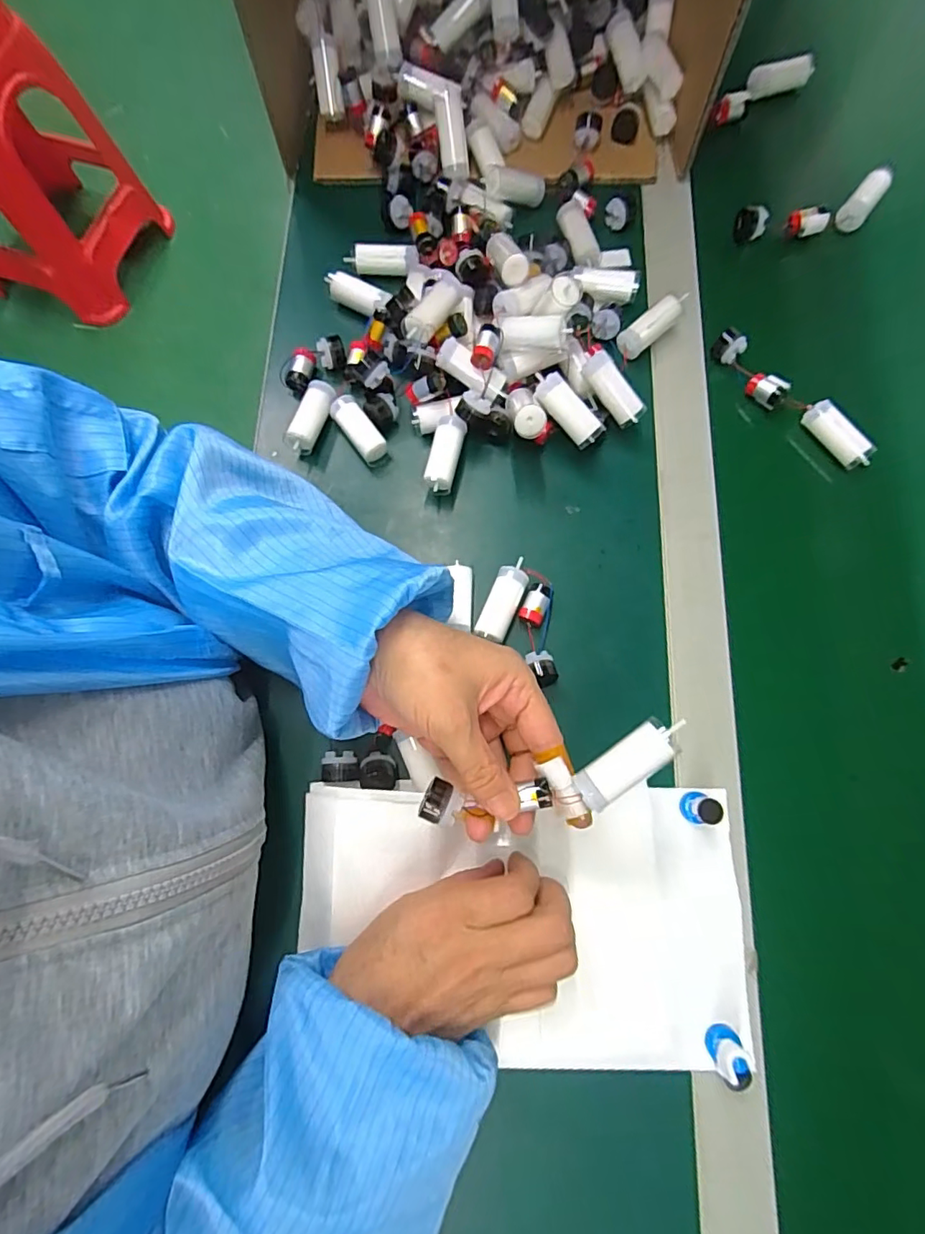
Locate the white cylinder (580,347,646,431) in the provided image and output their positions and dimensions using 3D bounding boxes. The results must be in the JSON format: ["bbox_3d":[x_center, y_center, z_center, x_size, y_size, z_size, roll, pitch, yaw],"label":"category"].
[{"bbox_3d":[0.106,-0.159,0.377,0.017,0.017,0.053,-41,100,-8],"label":"white cylinder"}]

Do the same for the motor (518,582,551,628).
[{"bbox_3d":[0.049,-0.008,0.361,0.016,0.013,0.028,19,77,5],"label":"motor"}]

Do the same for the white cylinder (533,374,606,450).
[{"bbox_3d":[0.071,-0.141,0.365,0.018,0.016,0.056,-45,97,-9],"label":"white cylinder"}]

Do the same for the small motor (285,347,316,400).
[{"bbox_3d":[-0.120,-0.181,0.401,0.017,0.014,0.035,18,99,5],"label":"small motor"}]

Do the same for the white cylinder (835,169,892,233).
[{"bbox_3d":[0.329,-0.340,0.442,0.020,0.022,0.050,40,80,10],"label":"white cylinder"}]

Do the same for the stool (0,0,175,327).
[{"bbox_3d":[-0.932,-0.952,1.123,0.382,0.441,0.382,11,77,4],"label":"stool"}]

